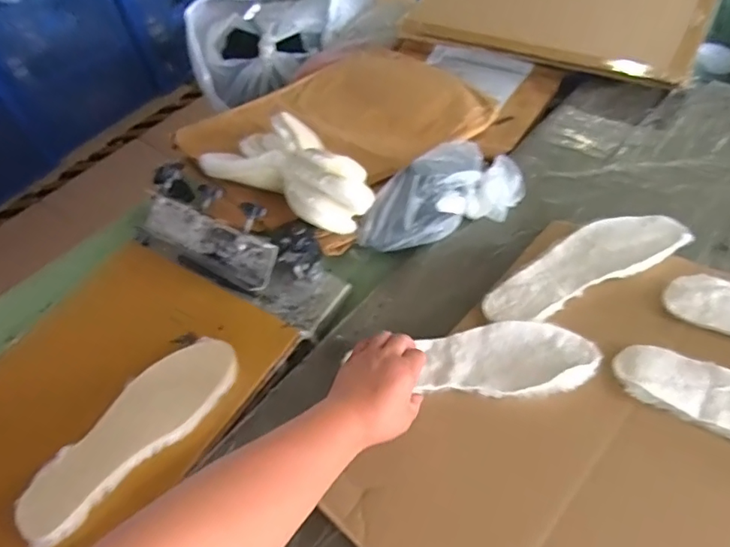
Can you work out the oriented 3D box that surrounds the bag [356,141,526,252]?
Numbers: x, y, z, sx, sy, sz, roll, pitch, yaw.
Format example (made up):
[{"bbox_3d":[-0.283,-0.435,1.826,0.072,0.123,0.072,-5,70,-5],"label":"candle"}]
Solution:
[{"bbox_3d":[0.106,-0.118,0.745,0.246,0.085,0.104,-17,51,-6],"label":"bag"}]

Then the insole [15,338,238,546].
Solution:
[{"bbox_3d":[-0.274,0.183,0.608,0.093,0.017,0.277,42,70,17],"label":"insole"}]

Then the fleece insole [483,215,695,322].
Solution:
[{"bbox_3d":[0.277,-0.008,0.653,0.268,0.012,0.096,-31,52,-11],"label":"fleece insole"}]

